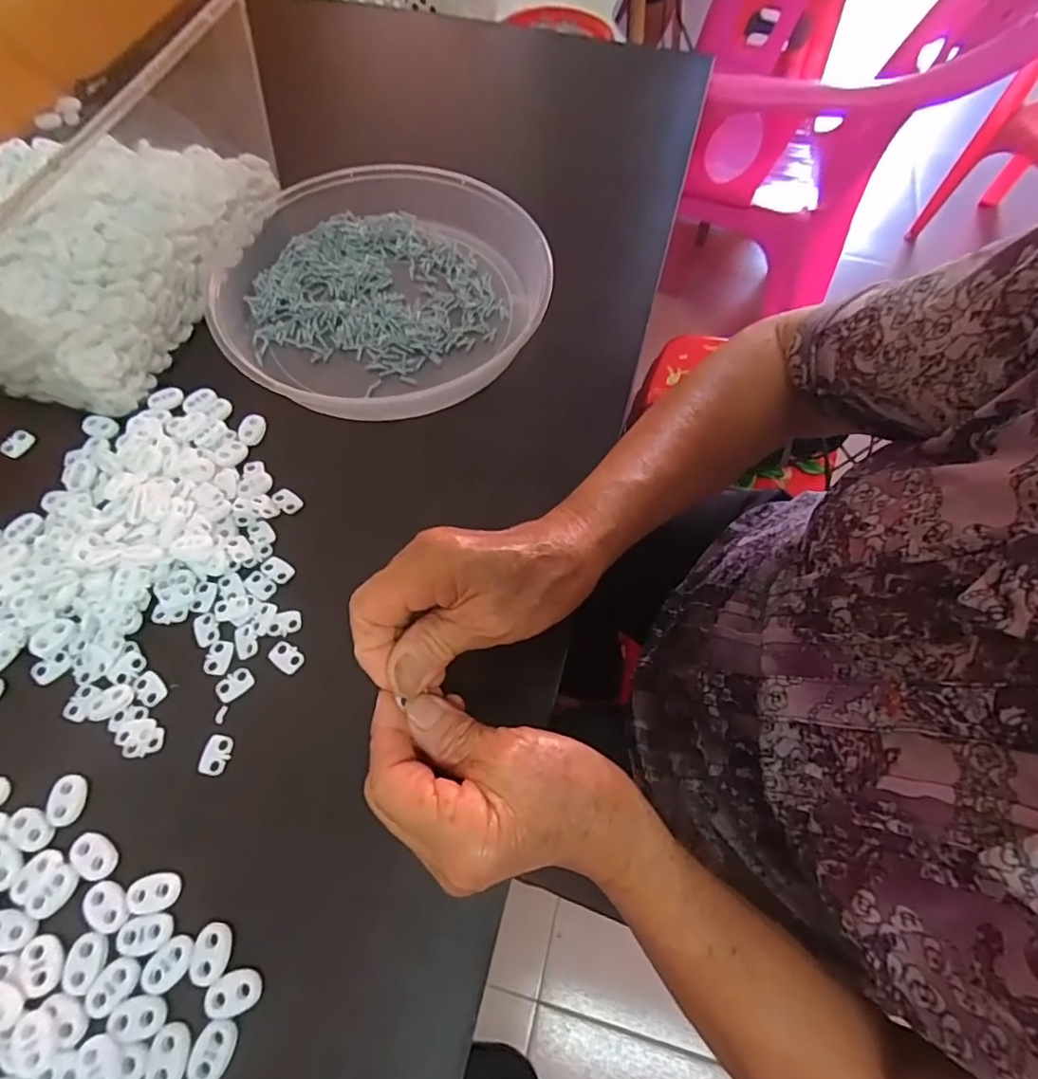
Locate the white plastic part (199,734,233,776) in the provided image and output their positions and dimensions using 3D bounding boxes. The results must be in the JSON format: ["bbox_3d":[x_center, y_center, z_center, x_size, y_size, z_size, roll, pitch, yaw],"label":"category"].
[{"bbox_3d":[-0.153,0.108,0.292,0.014,0.004,0.020,9,63,3],"label":"white plastic part"}]

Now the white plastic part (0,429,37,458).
[{"bbox_3d":[-0.327,-0.063,0.377,0.014,0.005,0.019,21,64,10],"label":"white plastic part"}]

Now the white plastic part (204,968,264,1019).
[{"bbox_3d":[-0.122,0.193,0.246,0.022,0.004,0.015,-17,65,-10],"label":"white plastic part"}]

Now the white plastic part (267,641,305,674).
[{"bbox_3d":[-0.127,0.064,0.317,0.019,0.004,0.014,30,66,13],"label":"white plastic part"}]

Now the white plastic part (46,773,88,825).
[{"bbox_3d":[-0.219,0.126,0.280,0.015,0.004,0.022,-7,64,-5],"label":"white plastic part"}]

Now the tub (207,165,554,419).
[{"bbox_3d":[-0.098,-0.186,0.423,0.229,0.040,0.223,1,63,-1],"label":"tub"}]

